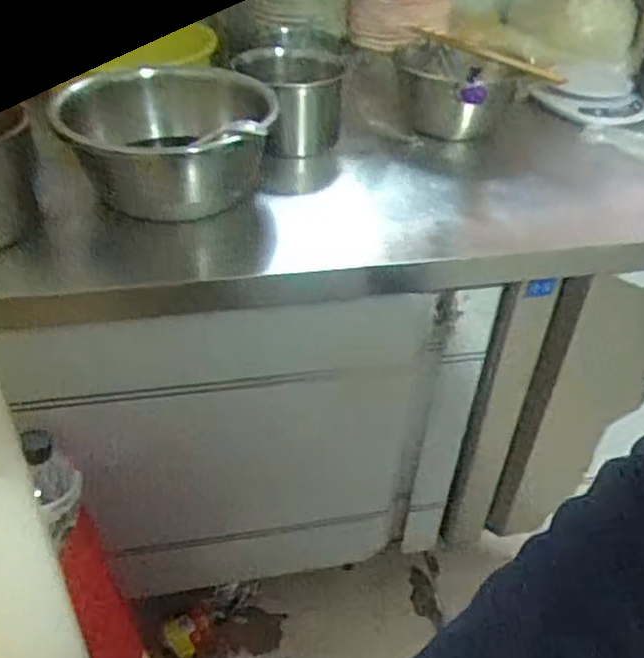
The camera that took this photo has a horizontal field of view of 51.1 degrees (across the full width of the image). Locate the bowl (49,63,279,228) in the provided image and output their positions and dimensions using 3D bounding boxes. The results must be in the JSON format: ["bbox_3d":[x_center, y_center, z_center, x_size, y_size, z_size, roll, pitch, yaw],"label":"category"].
[{"bbox_3d":[-0.164,-0.210,0.755,0.208,0.135,0.170,-1,39,-5],"label":"bowl"}]

